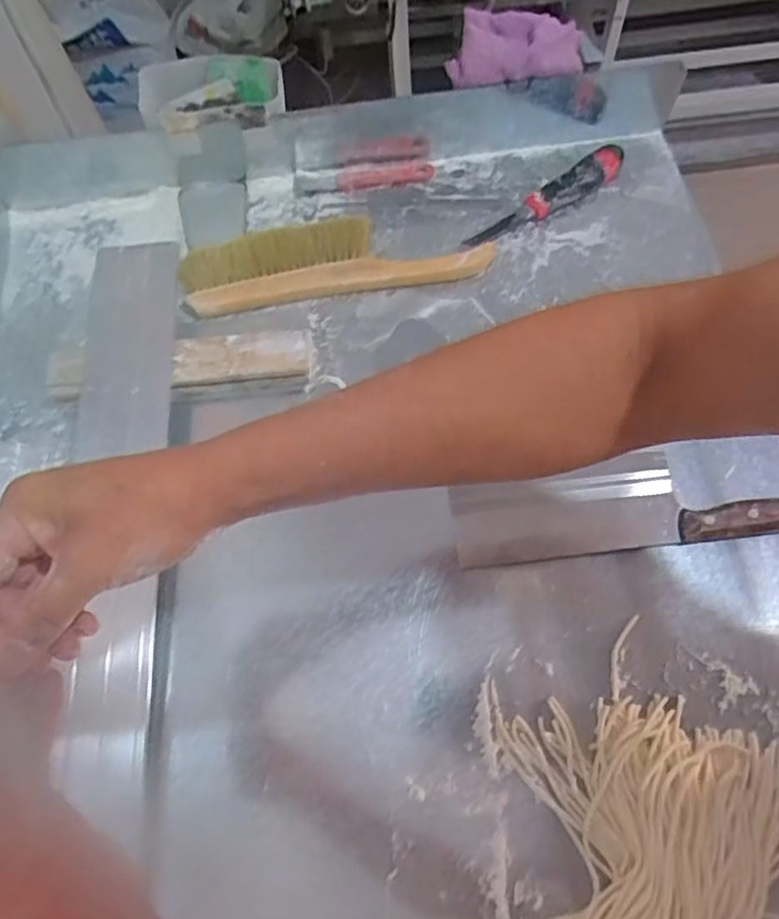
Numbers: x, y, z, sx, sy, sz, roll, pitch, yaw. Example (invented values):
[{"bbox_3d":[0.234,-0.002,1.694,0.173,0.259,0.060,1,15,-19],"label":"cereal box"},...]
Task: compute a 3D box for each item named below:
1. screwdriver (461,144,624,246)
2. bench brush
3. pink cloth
[{"bbox_3d":[0.180,-0.301,0.739,0.206,0.026,0.041,-35,70,-11],"label":"screwdriver"},{"bbox_3d":[-0.060,-0.232,0.722,0.346,0.035,0.113,-11,67,-2],"label":"bench brush"},{"bbox_3d":[0.138,-0.451,0.702,0.150,0.037,0.083,-17,67,-4],"label":"pink cloth"}]

